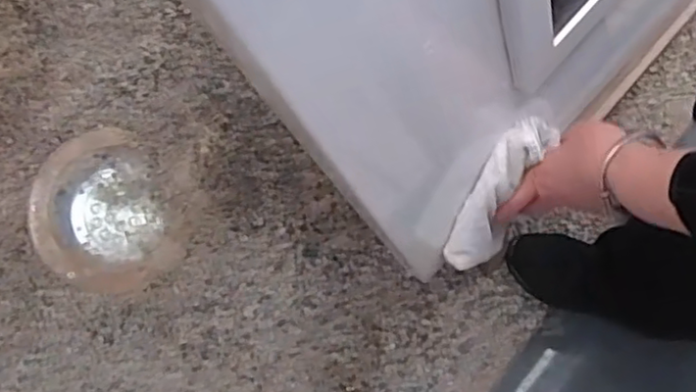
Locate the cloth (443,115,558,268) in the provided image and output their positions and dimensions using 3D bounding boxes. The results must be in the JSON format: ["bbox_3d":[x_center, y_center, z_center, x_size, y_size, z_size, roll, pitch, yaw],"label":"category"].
[{"bbox_3d":[0.120,0.001,0.519,0.039,0.017,0.136,25,109,5],"label":"cloth"}]

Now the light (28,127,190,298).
[{"bbox_3d":[-0.354,0.029,0.960,0.217,0.033,0.243,-38,82,-5],"label":"light"}]

